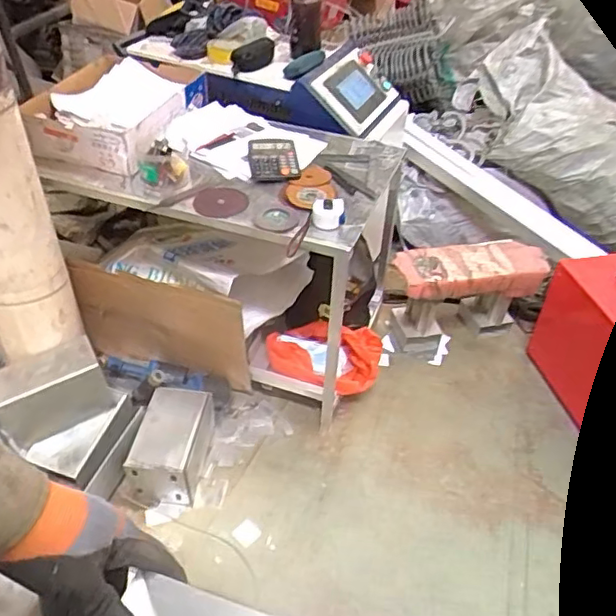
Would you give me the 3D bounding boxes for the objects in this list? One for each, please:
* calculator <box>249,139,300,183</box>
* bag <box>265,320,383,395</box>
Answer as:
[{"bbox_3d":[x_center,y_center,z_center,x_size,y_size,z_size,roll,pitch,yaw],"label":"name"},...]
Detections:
[{"bbox_3d":[-0.083,-0.355,1.434,0.113,0.033,0.158,-4,42,-7],"label":"calculator"},{"bbox_3d":[0.041,0.130,1.626,0.307,0.114,0.153,4,41,3],"label":"bag"}]

